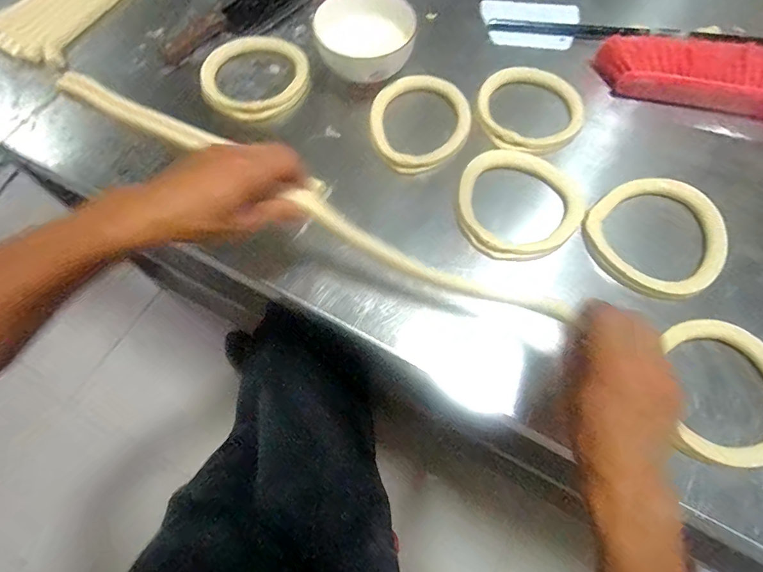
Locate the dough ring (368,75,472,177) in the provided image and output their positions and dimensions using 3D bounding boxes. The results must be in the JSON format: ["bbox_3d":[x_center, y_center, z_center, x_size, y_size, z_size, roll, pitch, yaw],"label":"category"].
[{"bbox_3d":[0.053,-0.227,0.601,0.136,0.029,0.154,-7,67,-3],"label":"dough ring"}]

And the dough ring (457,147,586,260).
[{"bbox_3d":[0.168,-0.103,0.541,0.149,0.017,0.154,0,67,0],"label":"dough ring"}]

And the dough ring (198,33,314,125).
[{"bbox_3d":[-0.187,-0.314,0.644,0.156,0.025,0.155,0,67,0],"label":"dough ring"}]

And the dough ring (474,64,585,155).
[{"bbox_3d":[0.206,-0.253,0.613,0.143,0.021,0.156,0,67,0],"label":"dough ring"}]

